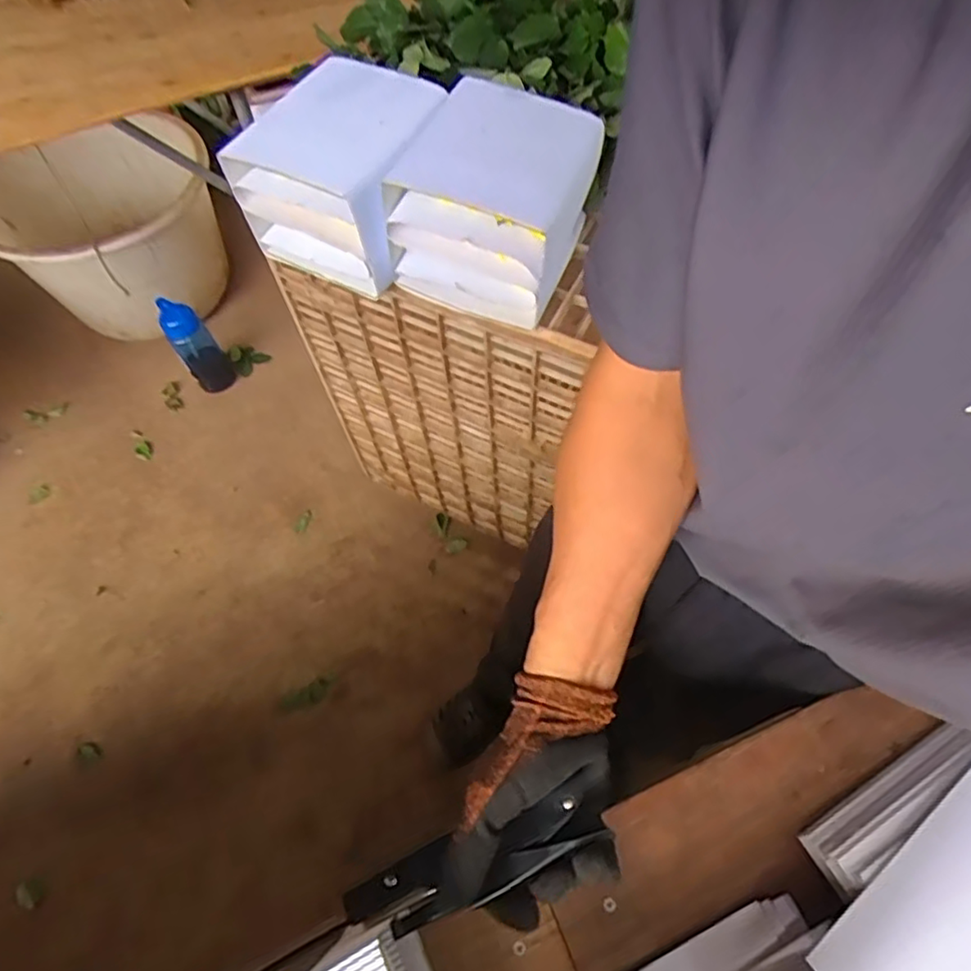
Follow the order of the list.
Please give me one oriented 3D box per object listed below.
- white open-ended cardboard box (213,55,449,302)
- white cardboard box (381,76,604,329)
[{"bbox_3d":[-0.152,-0.376,0.756,0.176,0.165,0.227,31,66,17],"label":"white open-ended cardboard box"},{"bbox_3d":[0.012,-0.332,0.716,0.183,0.166,0.195,19,63,12],"label":"white cardboard box"}]

